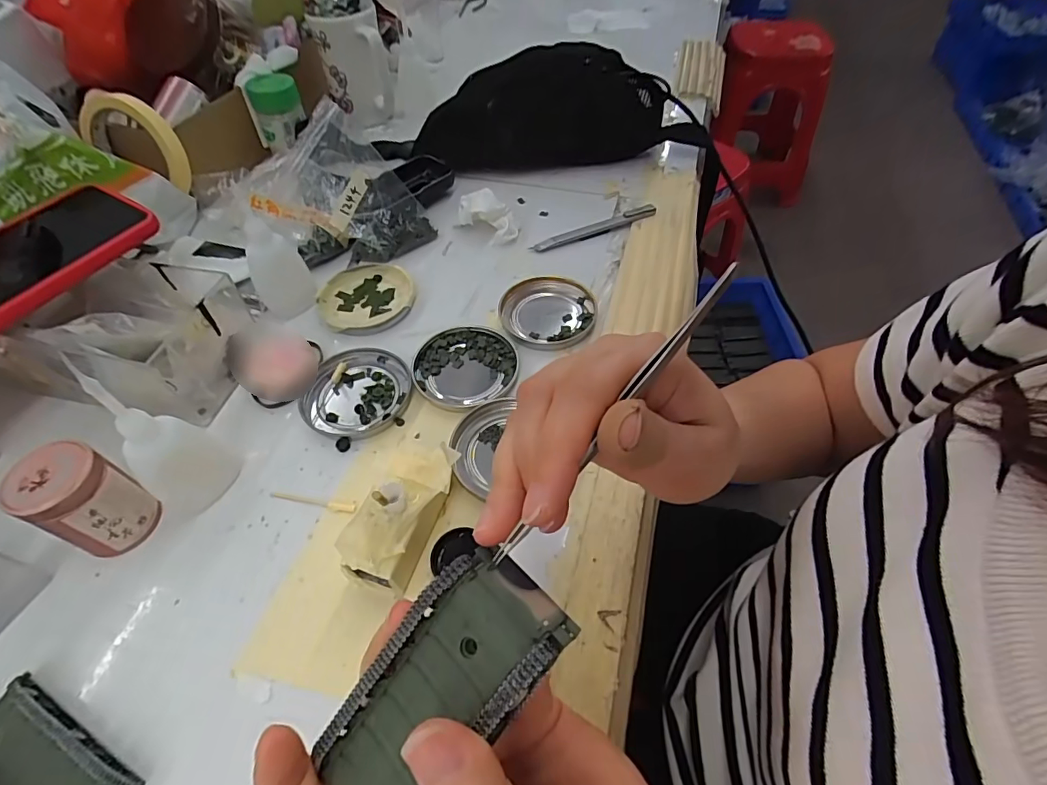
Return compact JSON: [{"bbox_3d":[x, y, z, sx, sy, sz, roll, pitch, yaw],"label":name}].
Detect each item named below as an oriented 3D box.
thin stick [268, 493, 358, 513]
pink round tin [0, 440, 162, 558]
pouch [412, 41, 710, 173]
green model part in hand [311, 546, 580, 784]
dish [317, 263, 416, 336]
[{"bbox_3d":[-0.136,0.070,0.320,0.059,0.004,0.005,8,54,8],"label":"thin stick"},{"bbox_3d":[-0.251,0.064,0.289,0.039,0.065,0.043,14,55,12],"label":"pink round tin"},{"bbox_3d":[0.039,-0.316,0.551,0.310,0.101,0.088,-2,53,0],"label":"pouch"},{"bbox_3d":[-0.030,0.097,0.159,0.095,0.017,0.044,-49,62,3],"label":"green model part in hand"},{"bbox_3d":[-0.135,-0.083,0.429,0.077,0.009,0.080,-1,53,1],"label":"dish"}]

